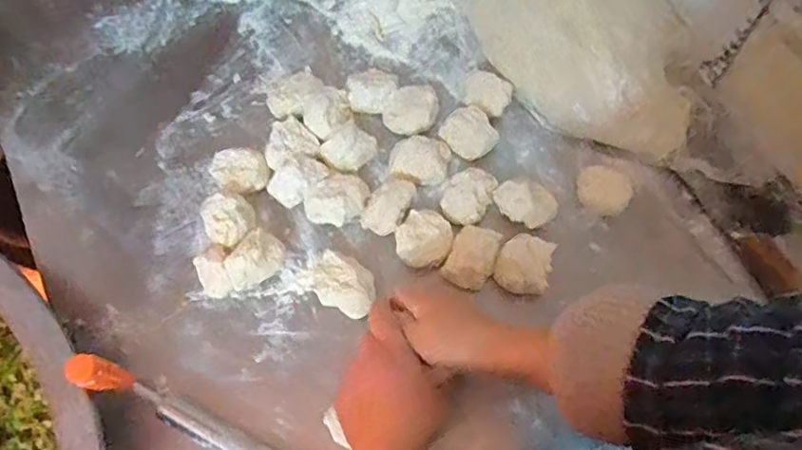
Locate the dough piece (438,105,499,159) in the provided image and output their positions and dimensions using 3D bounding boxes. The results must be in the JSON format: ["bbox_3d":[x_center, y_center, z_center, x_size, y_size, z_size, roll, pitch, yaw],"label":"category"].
[{"bbox_3d":[0.072,-0.097,0.603,0.049,0.033,0.046,-27,68,-11],"label":"dough piece"}]

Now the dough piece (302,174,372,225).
[{"bbox_3d":[-0.065,-0.026,0.582,0.054,0.032,0.053,22,67,10],"label":"dough piece"}]

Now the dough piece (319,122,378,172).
[{"bbox_3d":[-0.052,-0.081,0.602,0.055,0.029,0.046,-37,70,-15],"label":"dough piece"}]

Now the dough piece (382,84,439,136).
[{"bbox_3d":[0.010,-0.120,0.622,0.057,0.032,0.052,4,65,2],"label":"dough piece"}]

